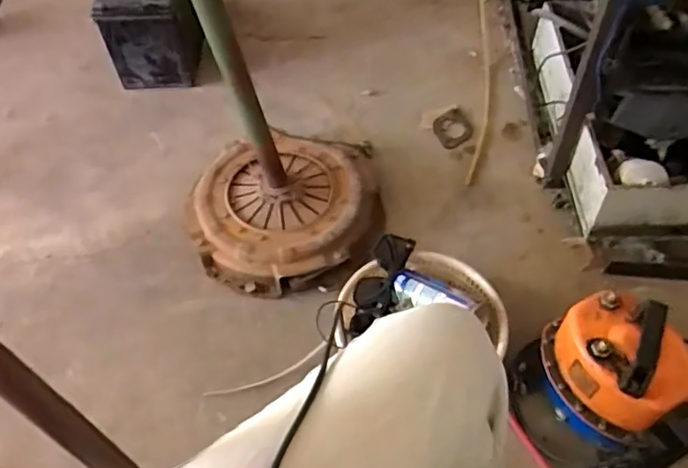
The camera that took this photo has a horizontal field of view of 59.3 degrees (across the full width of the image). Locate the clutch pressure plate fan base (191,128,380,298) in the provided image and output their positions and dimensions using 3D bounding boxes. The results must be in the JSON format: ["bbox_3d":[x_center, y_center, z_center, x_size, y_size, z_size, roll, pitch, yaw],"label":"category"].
[{"bbox_3d":[-0.103,-0.039,1.089,0.330,0.079,0.307,-2,53,2],"label":"clutch pressure plate fan base"}]

